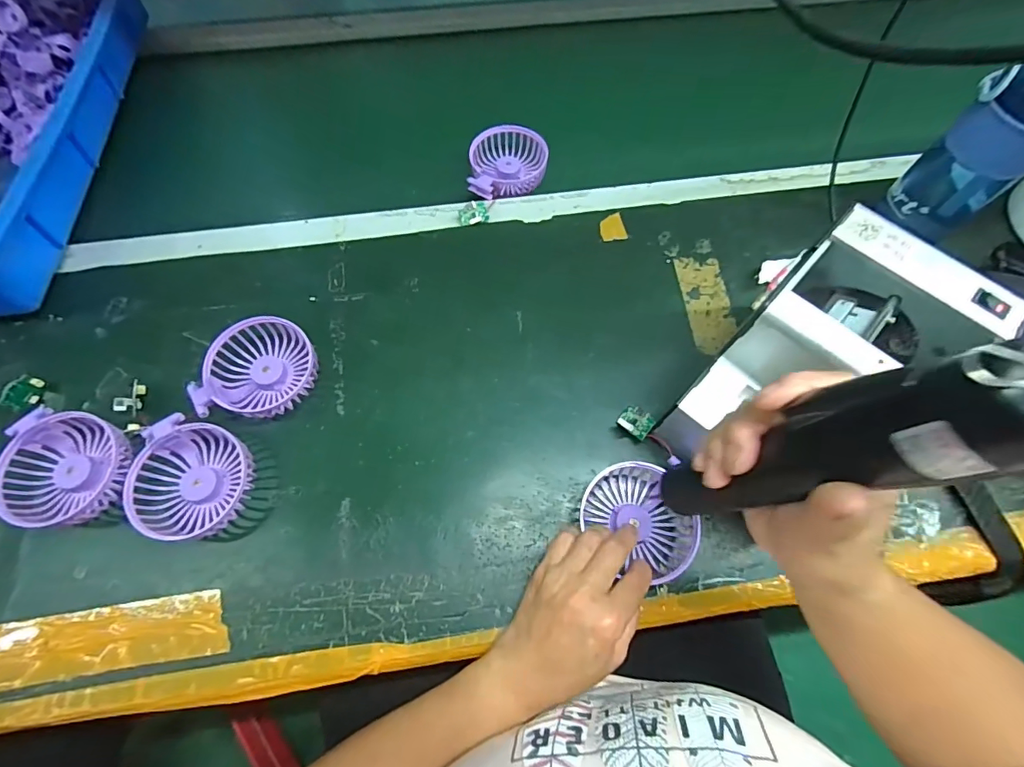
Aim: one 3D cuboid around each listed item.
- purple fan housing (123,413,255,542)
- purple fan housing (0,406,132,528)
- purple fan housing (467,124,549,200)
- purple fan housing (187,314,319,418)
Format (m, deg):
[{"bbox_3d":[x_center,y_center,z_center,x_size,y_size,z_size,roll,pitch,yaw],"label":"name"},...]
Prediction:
[{"bbox_3d":[-0.262,0.079,0.383,0.087,0.037,0.087,17,66,7],"label":"purple fan housing"},{"bbox_3d":[-0.363,0.069,0.385,0.082,0.036,0.097,-1,68,0],"label":"purple fan housing"},{"bbox_3d":[-0.005,-0.258,0.545,0.087,0.023,0.094,0,65,-1],"label":"purple fan housing"},{"bbox_3d":[-0.229,-0.017,0.420,0.095,0.031,0.092,-12,68,-5],"label":"purple fan housing"}]

